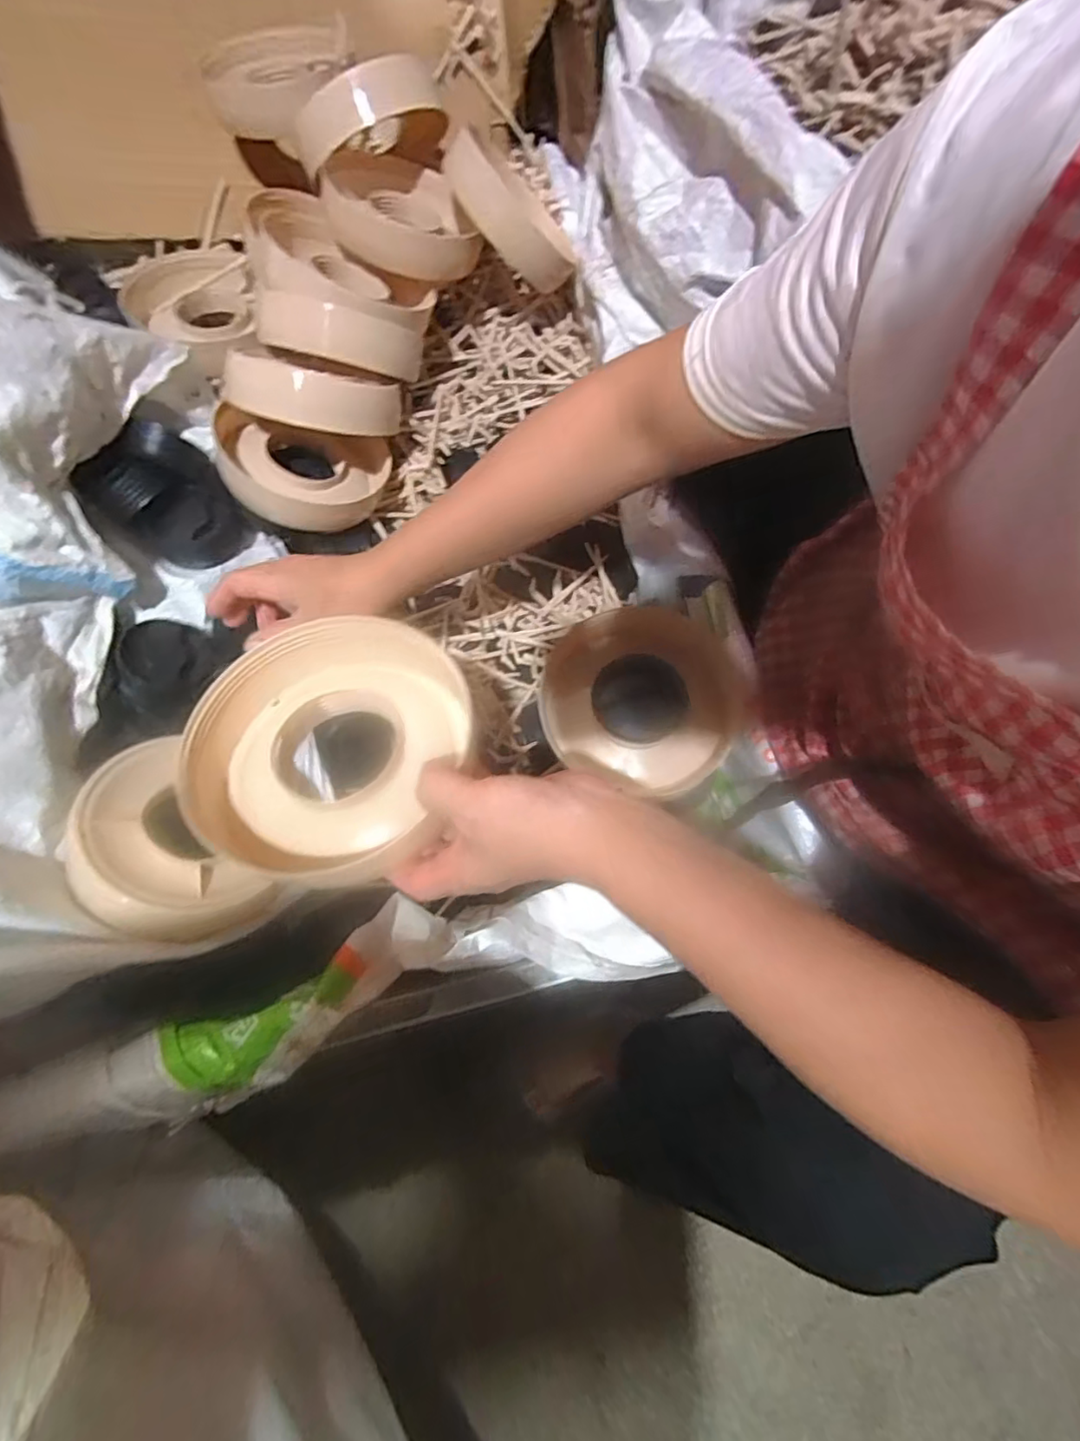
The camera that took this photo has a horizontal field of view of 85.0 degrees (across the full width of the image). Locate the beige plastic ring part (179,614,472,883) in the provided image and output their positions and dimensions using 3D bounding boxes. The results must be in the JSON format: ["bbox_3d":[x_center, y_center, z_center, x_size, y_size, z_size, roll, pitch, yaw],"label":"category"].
[{"bbox_3d":[-0.119,0.012,0.345,0.151,0.033,0.152,-8,72,-5],"label":"beige plastic ring part"}]

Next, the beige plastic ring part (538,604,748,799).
[{"bbox_3d":[0.088,-0.027,0.503,0.167,0.024,0.161,1,72,-2],"label":"beige plastic ring part"}]

